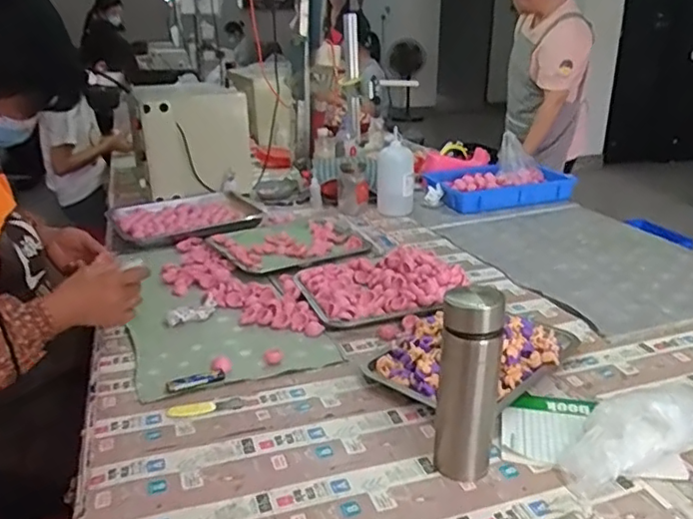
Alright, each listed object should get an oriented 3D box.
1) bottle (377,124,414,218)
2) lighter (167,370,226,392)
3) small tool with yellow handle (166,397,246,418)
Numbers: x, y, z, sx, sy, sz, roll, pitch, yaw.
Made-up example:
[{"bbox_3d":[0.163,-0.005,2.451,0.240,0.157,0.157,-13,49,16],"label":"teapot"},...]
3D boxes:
[{"bbox_3d":[0.127,-0.221,1.548,0.095,0.200,0.078,2,22,2],"label":"bottle"},{"bbox_3d":[-0.213,0.173,0.850,0.079,0.009,0.024,-10,24,-25],"label":"lighter"},{"bbox_3d":[-0.188,0.198,0.802,0.100,0.004,0.023,-6,23,-17],"label":"small tool with yellow handle"}]

